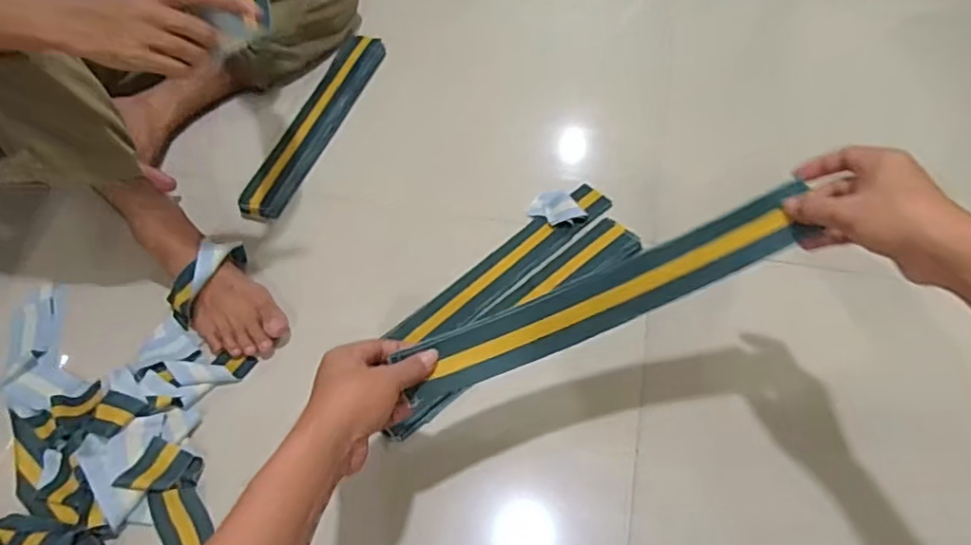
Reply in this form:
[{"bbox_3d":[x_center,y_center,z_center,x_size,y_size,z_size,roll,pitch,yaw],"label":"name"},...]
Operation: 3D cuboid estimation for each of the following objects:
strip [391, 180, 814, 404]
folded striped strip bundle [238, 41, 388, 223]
[{"bbox_3d":[0.110,0.027,0.563,0.358,0.061,0.059,-24,58,4],"label":"strip"},{"bbox_3d":[-0.270,-0.250,0.965,0.065,0.036,0.416,13,56,12],"label":"folded striped strip bundle"}]

